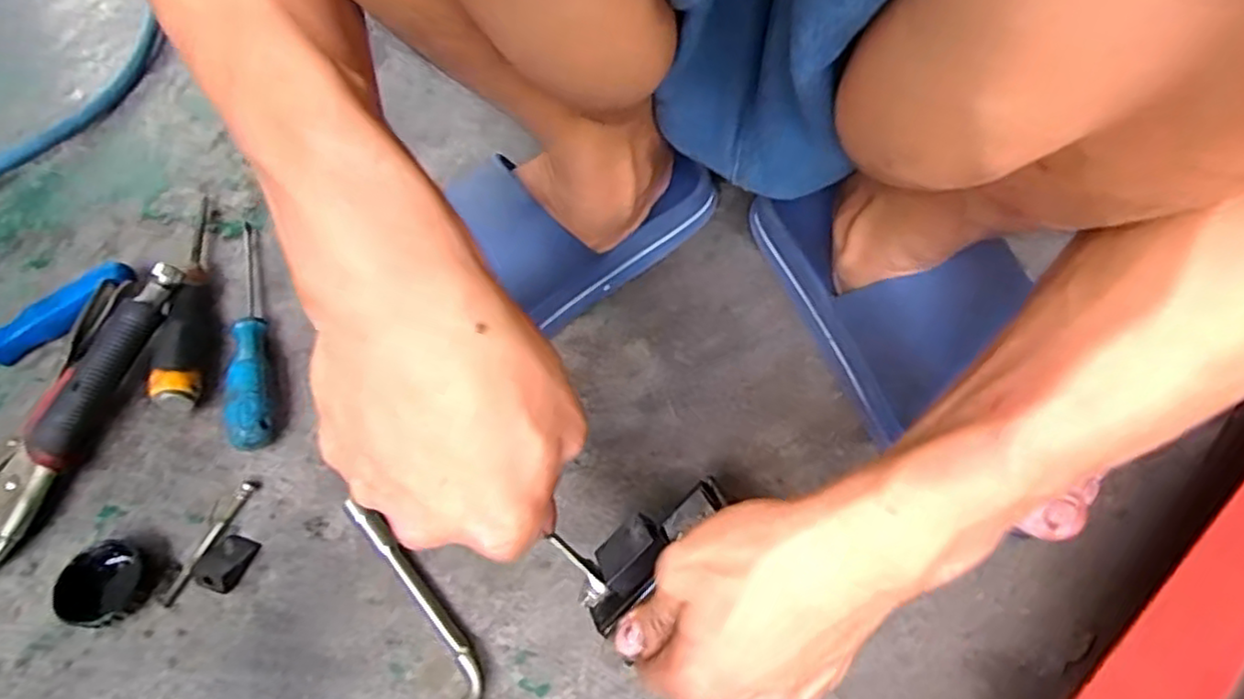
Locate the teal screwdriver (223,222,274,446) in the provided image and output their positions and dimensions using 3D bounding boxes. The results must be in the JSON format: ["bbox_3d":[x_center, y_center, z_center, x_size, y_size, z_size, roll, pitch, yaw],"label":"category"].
[{"bbox_3d":[-0.261,-0.017,0.464,0.028,0.027,0.197,-20,58,-9],"label":"teal screwdriver"}]

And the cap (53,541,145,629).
[{"bbox_3d":[-0.286,0.131,0.372,0.038,0.021,0.043,19,60,15],"label":"cap"}]

